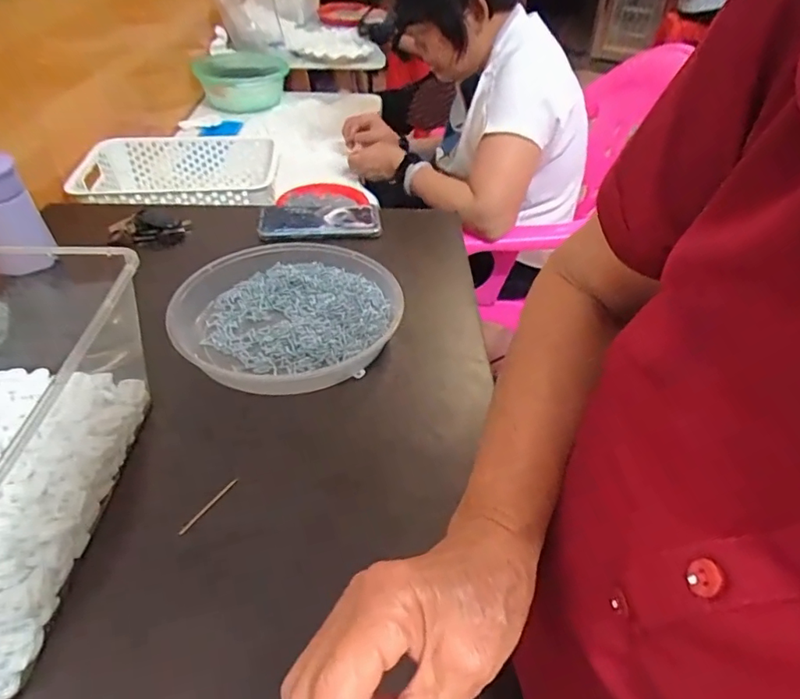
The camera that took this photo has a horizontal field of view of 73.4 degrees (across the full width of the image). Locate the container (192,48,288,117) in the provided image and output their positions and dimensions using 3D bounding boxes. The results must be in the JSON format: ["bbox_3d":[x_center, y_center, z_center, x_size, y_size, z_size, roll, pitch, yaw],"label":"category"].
[{"bbox_3d":[-0.419,-0.716,1.439,0.235,0.110,0.270,-8,43,-13],"label":"container"}]

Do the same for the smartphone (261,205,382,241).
[{"bbox_3d":[-0.110,-0.180,0.739,0.160,0.015,0.074,-4,42,-8],"label":"smartphone"}]

